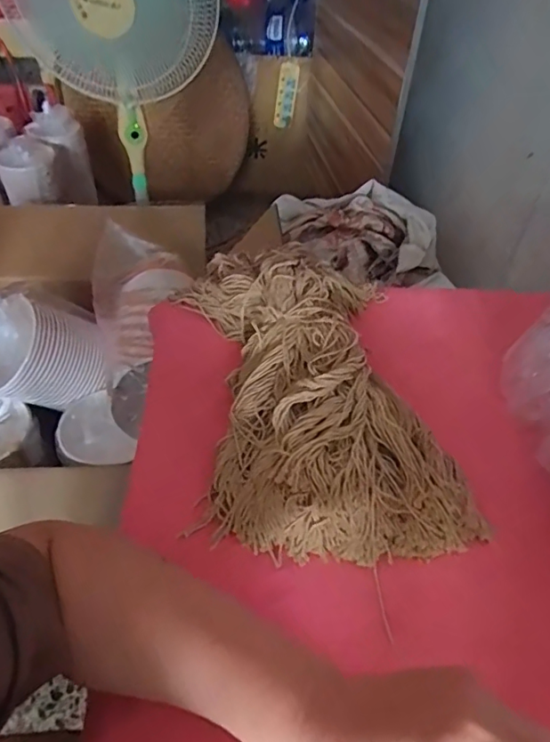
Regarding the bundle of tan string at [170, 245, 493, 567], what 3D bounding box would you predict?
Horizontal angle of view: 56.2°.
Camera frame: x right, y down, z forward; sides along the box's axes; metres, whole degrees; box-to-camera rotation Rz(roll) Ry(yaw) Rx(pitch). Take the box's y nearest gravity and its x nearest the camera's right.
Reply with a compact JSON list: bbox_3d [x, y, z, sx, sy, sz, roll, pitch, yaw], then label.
[{"bbox_3d":[0.033,0.001,0.476,0.211,0.062,0.344,-4,46,-7],"label":"bundle of tan string"}]

